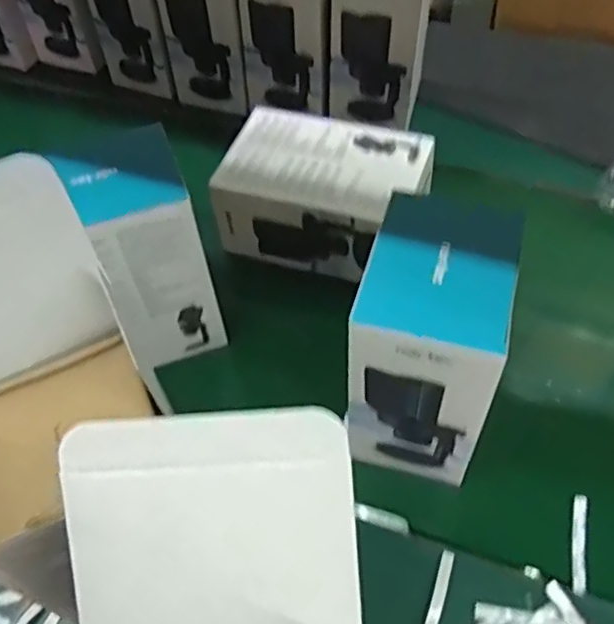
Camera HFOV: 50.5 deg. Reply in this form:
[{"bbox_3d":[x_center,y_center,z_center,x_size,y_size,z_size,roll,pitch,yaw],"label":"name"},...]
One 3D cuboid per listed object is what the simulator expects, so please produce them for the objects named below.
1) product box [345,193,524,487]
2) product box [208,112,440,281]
[{"bbox_3d":[0.112,0.018,0.589,0.110,0.206,0.176,11,55,12],"label":"product box"},{"bbox_3d":[0.021,-0.145,0.797,0.225,0.104,0.158,17,57,16],"label":"product box"}]

